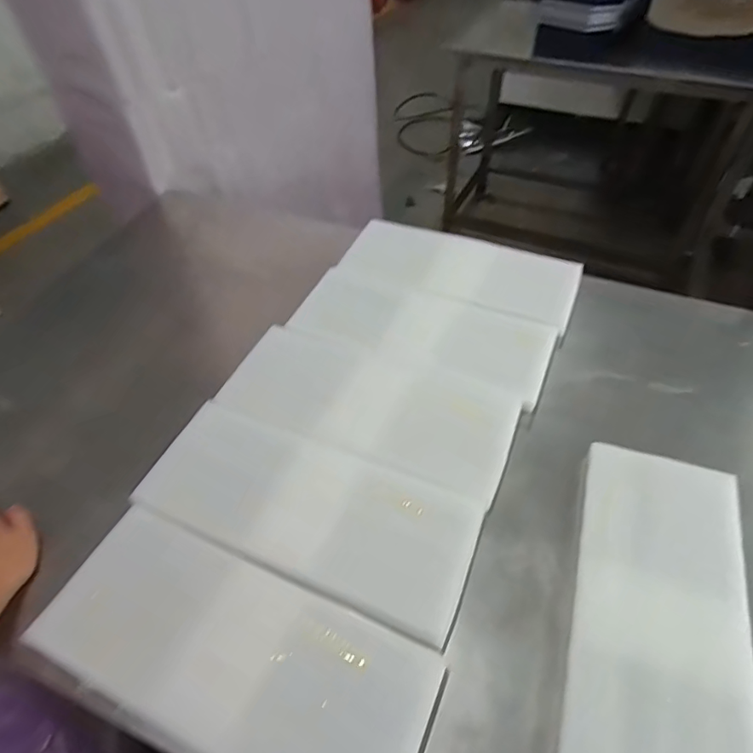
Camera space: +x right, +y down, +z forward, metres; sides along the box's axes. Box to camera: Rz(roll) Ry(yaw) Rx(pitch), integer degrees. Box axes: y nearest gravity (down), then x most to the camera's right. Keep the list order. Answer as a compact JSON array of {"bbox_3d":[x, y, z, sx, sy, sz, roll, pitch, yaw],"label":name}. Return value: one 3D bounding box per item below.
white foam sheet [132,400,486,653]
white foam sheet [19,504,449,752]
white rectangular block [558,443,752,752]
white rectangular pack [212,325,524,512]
[{"bbox_3d":[-0.078,0.148,0.576,0.377,0.017,0.151,18,52,16],"label":"white foam sheet"},{"bbox_3d":[-0.143,0.271,0.494,0.389,0.014,0.161,18,51,18],"label":"white foam sheet"},{"bbox_3d":[0.276,0.242,0.485,0.157,0.016,0.381,9,51,19],"label":"white rectangular block"},{"bbox_3d":[-0.011,0.034,0.656,0.376,0.028,0.158,16,51,15],"label":"white rectangular pack"}]

